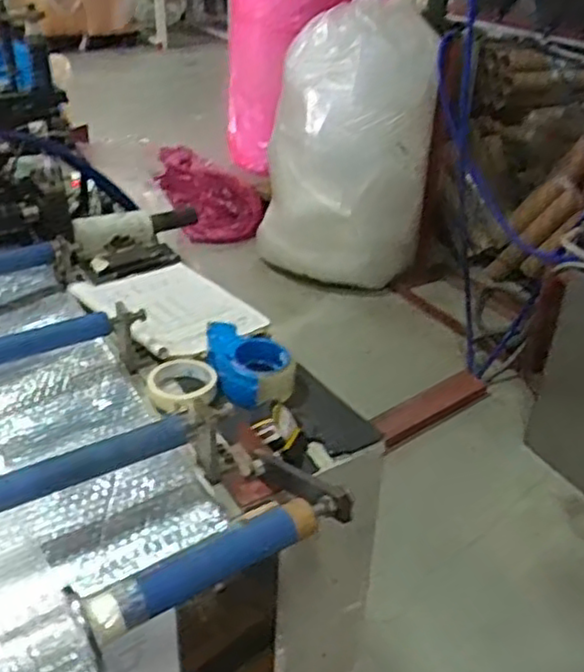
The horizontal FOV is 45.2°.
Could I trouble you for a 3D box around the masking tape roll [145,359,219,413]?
[{"bbox_3d":[-0.155,0.072,0.993,0.098,0.033,0.098,2,32,-1],"label":"masking tape roll"}]

